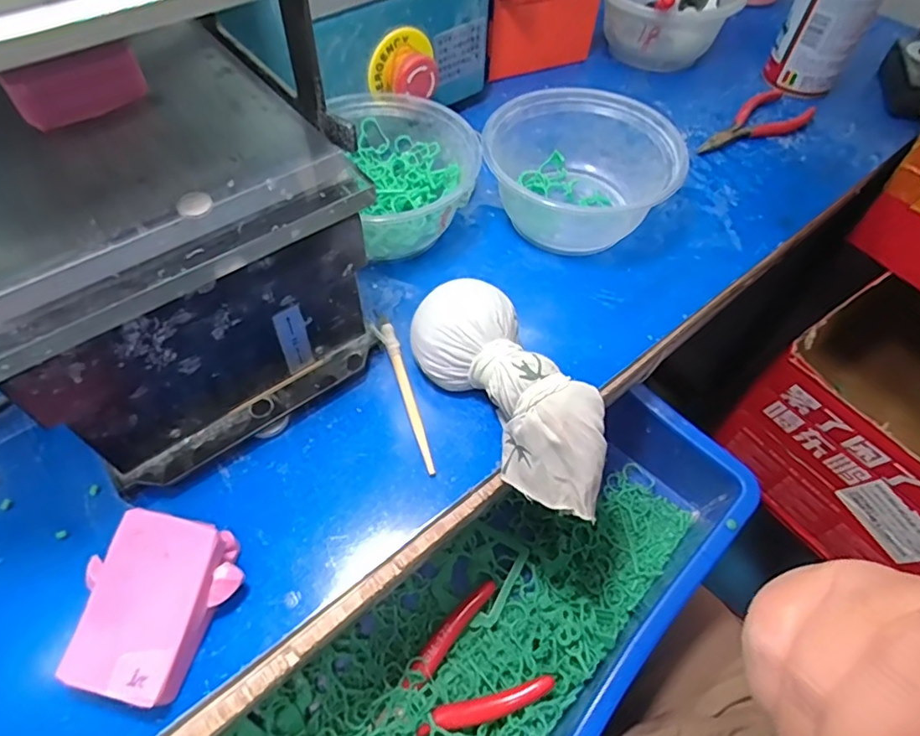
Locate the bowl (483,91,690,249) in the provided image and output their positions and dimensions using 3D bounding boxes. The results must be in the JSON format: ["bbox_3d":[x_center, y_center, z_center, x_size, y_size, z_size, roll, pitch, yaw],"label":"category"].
[{"bbox_3d":[0.084,-0.142,0.401,0.135,0.058,0.112,9,56,3],"label":"bowl"}]

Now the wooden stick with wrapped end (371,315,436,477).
[{"bbox_3d":[-0.034,0.011,0.329,0.012,0.006,0.115,-14,58,-12],"label":"wooden stick with wrapped end"}]

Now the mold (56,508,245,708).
[{"bbox_3d":[-0.136,0.105,0.246,0.059,0.034,0.070,10,56,4],"label":"mold"}]

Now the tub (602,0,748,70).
[{"bbox_3d":[0.192,-0.342,0.537,0.127,0.074,0.120,-30,62,-21],"label":"tub"}]

